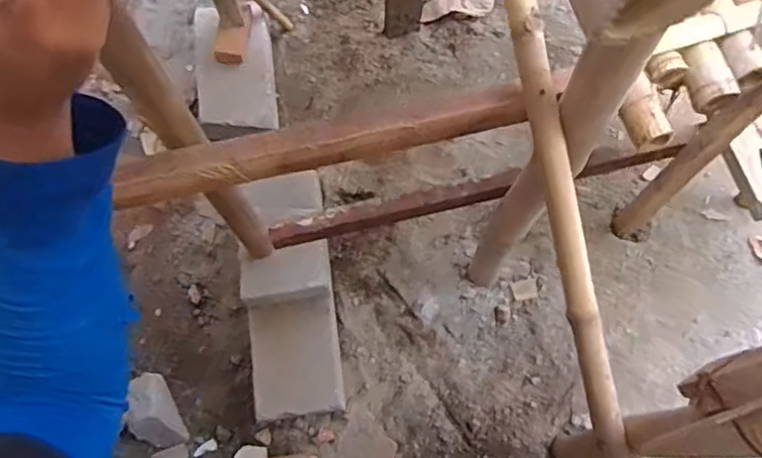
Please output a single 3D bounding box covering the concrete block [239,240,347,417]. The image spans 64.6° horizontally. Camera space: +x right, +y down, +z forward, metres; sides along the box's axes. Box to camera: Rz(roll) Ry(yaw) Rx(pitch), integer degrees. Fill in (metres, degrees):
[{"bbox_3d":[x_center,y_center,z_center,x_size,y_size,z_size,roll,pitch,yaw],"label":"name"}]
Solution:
[{"bbox_3d":[-0.199,0.235,1.353,0.197,0.221,0.340,-5,71,-2],"label":"concrete block"}]

